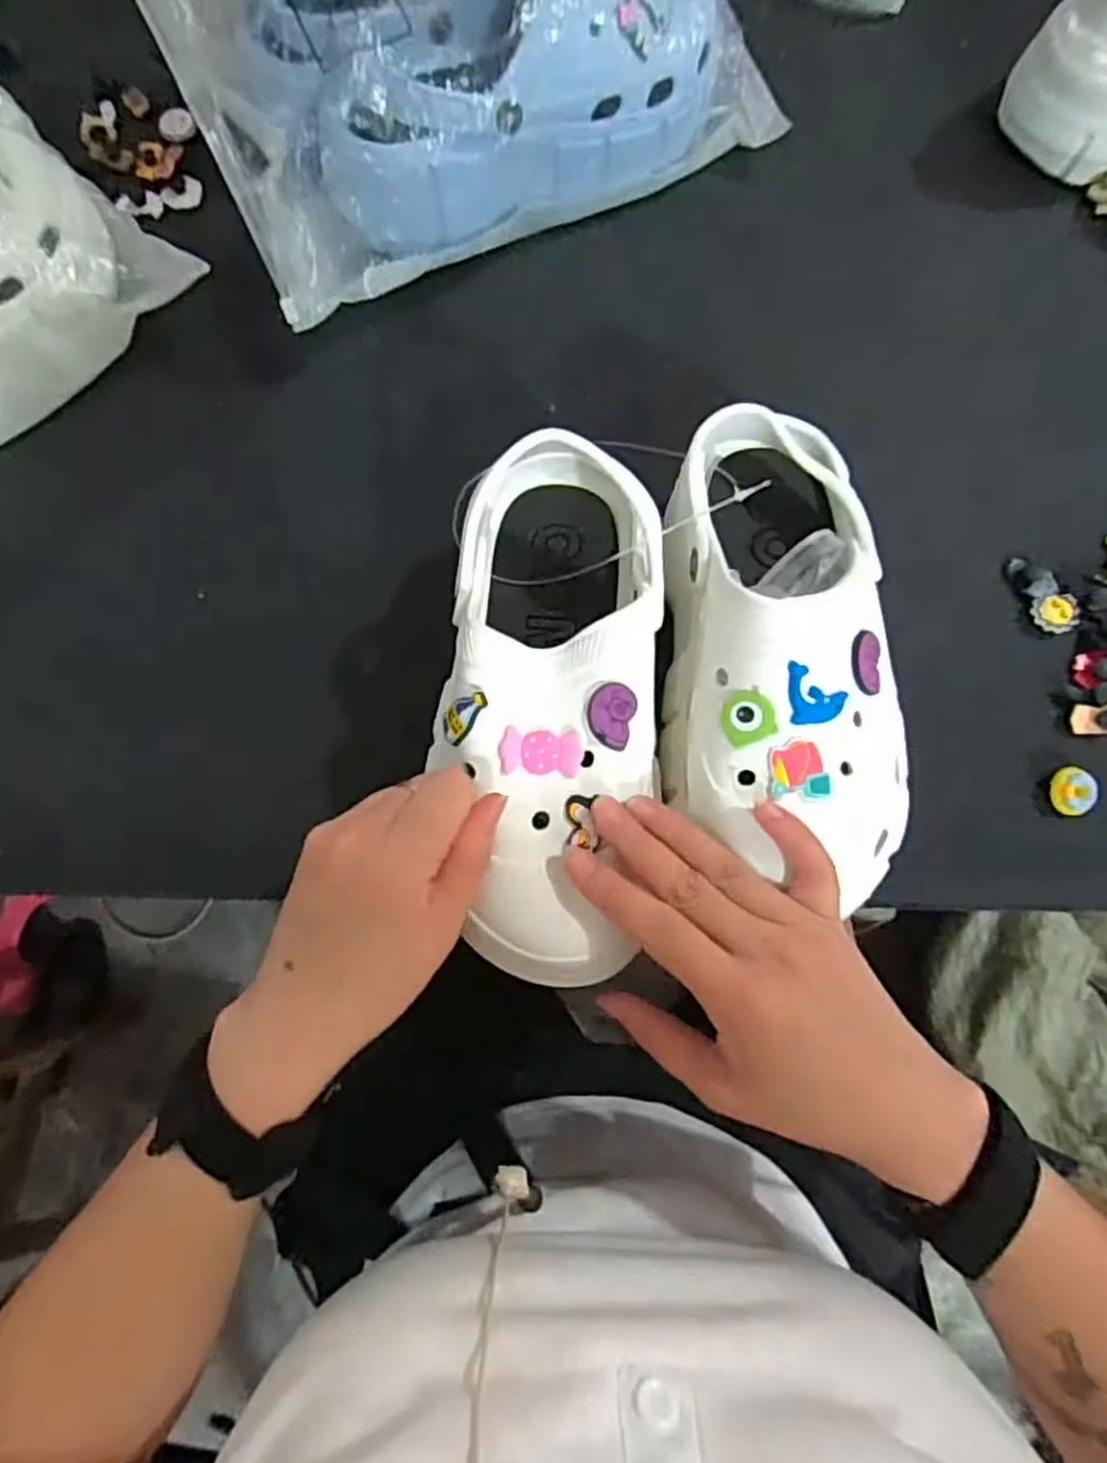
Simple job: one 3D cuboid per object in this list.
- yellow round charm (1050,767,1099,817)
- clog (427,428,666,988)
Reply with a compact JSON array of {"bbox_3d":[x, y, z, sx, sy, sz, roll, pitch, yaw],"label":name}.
[{"bbox_3d":[0.268,0.031,0.389,0.021,0.011,0.025,-18,76,-6],"label":"yellow round charm"},{"bbox_3d":[-0.001,-0.022,0.323,0.095,0.072,0.241,4,72,0],"label":"clog"}]

